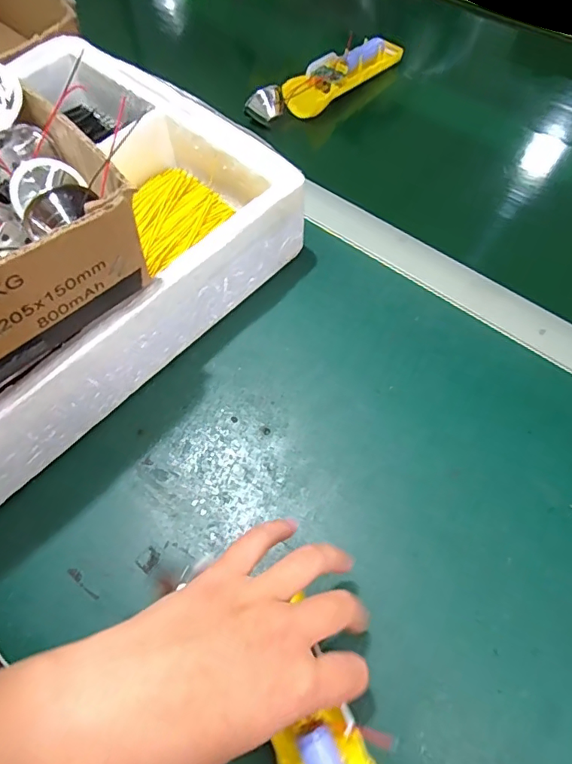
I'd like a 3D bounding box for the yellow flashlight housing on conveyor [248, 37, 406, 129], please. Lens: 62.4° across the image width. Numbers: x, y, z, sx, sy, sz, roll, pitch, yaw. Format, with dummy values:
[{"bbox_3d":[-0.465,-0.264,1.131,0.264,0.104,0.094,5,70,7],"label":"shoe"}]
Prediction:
[{"bbox_3d":[0.047,-0.338,0.529,0.199,0.026,0.047,-41,69,-16],"label":"yellow flashlight housing on conveyor"}]

